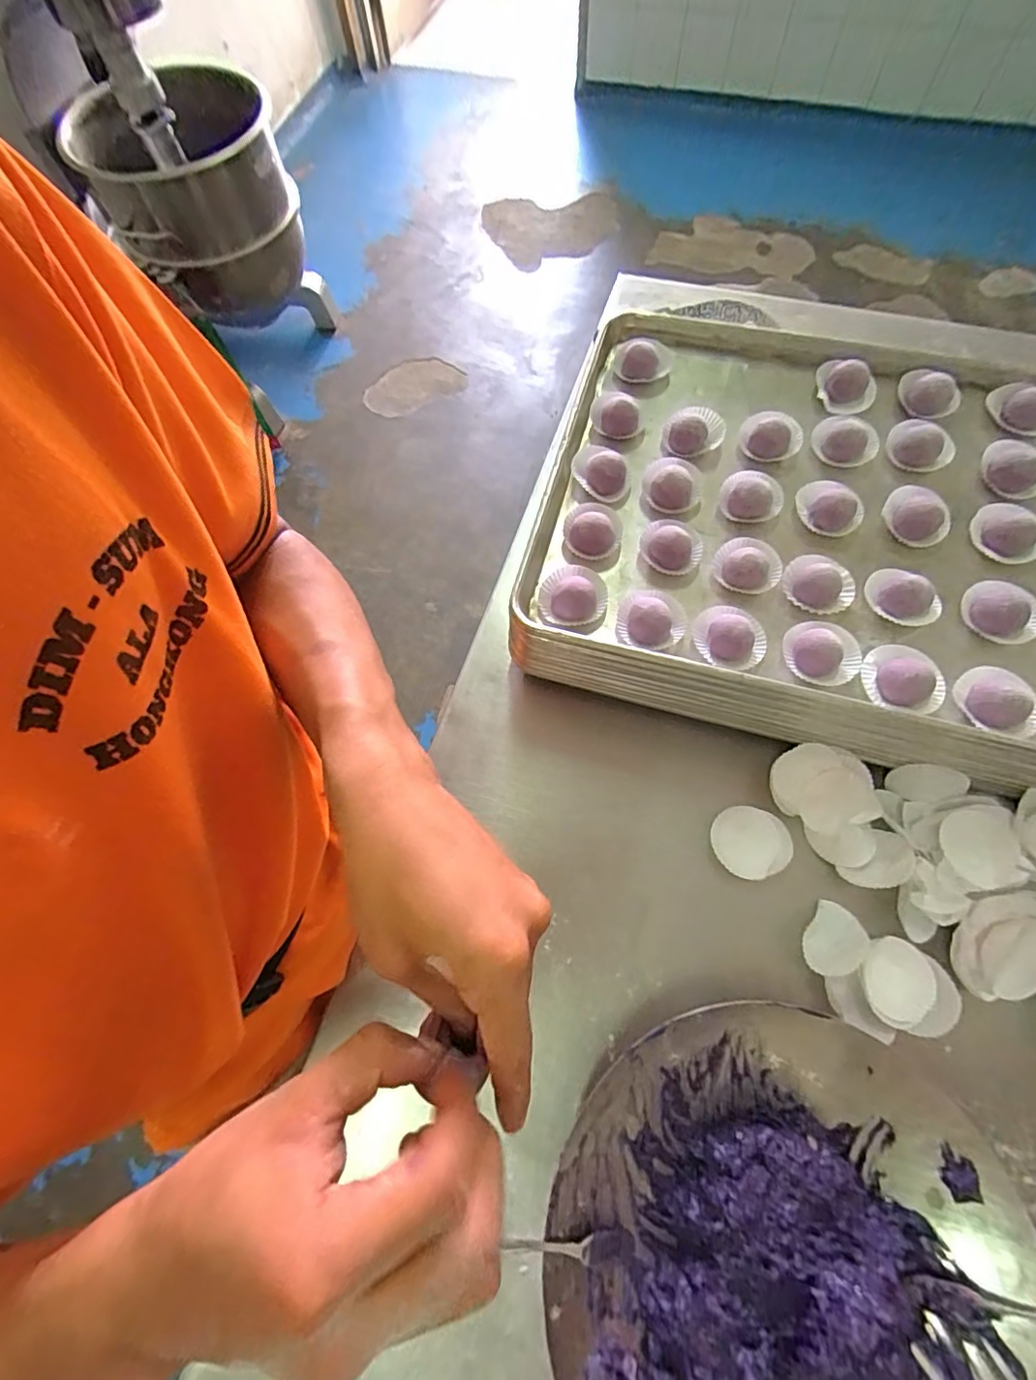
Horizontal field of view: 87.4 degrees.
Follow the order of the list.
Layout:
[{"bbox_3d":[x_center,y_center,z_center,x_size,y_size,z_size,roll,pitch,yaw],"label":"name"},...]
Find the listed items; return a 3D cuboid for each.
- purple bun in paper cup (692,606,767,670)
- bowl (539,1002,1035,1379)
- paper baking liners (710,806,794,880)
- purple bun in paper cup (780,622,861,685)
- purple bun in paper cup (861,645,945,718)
[{"bbox_3d":[0.181,-0.048,0.459,0.056,0.029,0.053,0,68,3],"label":"purple bun in paper cup"},{"bbox_3d":[0.175,0.385,0.361,0.298,0.072,0.297,-1,68,3],"label":"bowl"},{"bbox_3d":[0.207,0.137,0.483,0.065,0.021,0.058,9,69,7],"label":"paper baking liners"},{"bbox_3d":[0.253,-0.032,0.449,0.056,0.028,0.057,-1,68,3],"label":"purple bun in paper cup"},{"bbox_3d":[0.312,-0.010,0.437,0.054,0.030,0.061,-31,70,-9],"label":"purple bun in paper cup"}]

